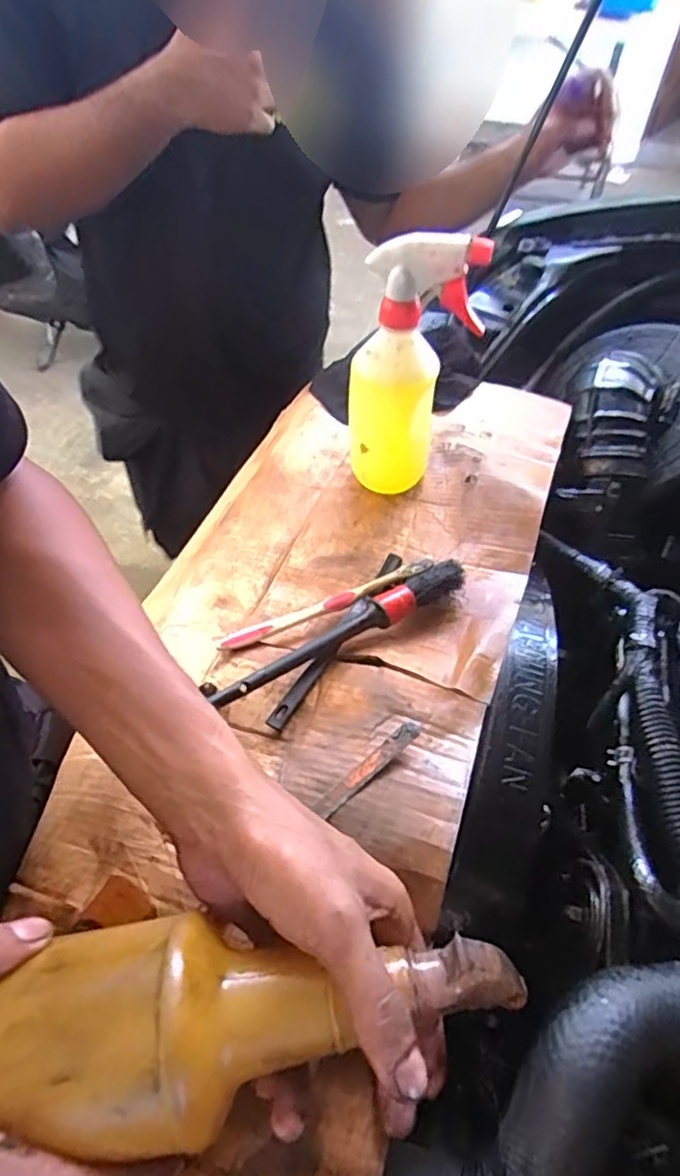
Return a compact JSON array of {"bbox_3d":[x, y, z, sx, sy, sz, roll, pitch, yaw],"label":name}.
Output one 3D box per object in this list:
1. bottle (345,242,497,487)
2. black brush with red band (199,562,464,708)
[{"bbox_3d":[0.051,-0.164,0.501,0.088,0.214,0.061,33,58,22],"label":"bottle"},{"bbox_3d":[0.000,0.030,0.452,0.209,0.025,0.031,-25,56,-19],"label":"black brush with red band"}]

